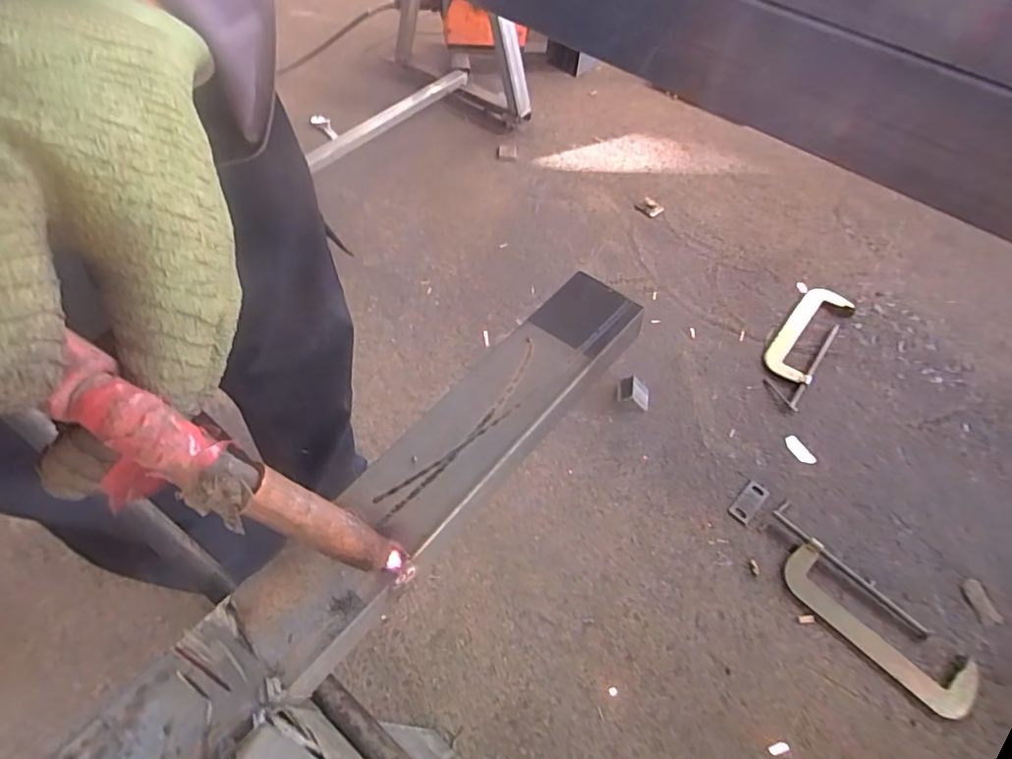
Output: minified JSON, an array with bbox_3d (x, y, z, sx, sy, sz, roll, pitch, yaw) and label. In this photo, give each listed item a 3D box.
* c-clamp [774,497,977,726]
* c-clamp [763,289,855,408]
[{"bbox_3d":[0.635,0.401,0.985,0.124,0.033,0.397,-35,65,-25],"label":"c-clamp"},{"bbox_3d":[0.712,-0.101,1.317,0.113,0.028,0.407,35,59,17],"label":"c-clamp"}]

